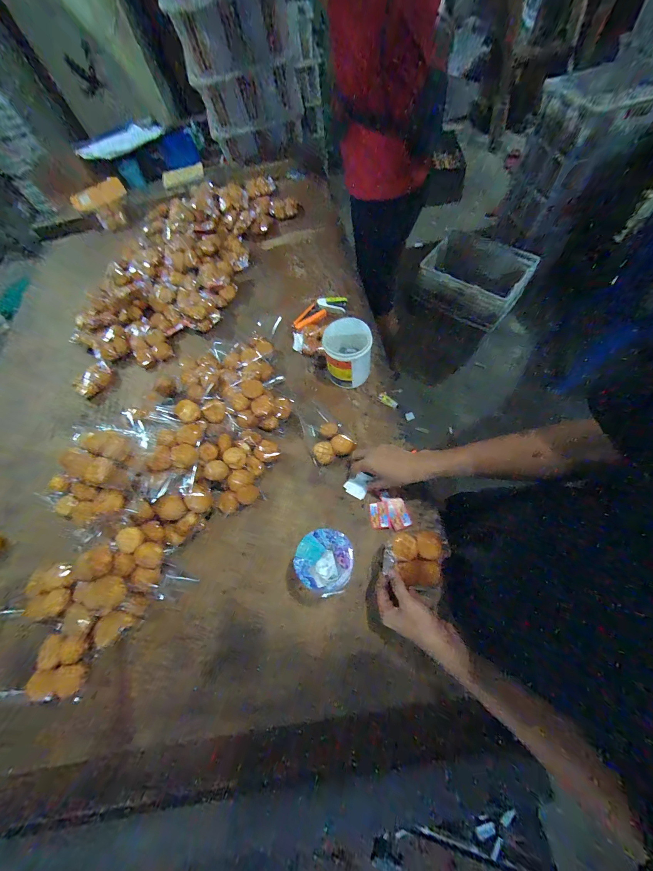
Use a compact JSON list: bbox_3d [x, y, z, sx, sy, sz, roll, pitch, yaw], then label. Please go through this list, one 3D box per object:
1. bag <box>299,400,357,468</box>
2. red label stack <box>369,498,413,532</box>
[{"bbox_3d":[-0.004,-0.015,0.708,0.103,0.038,0.161,-19,67,-7],"label":"bag"},{"bbox_3d":[0.128,0.160,0.616,0.074,0.015,0.063,-9,66,-2],"label":"red label stack"}]

